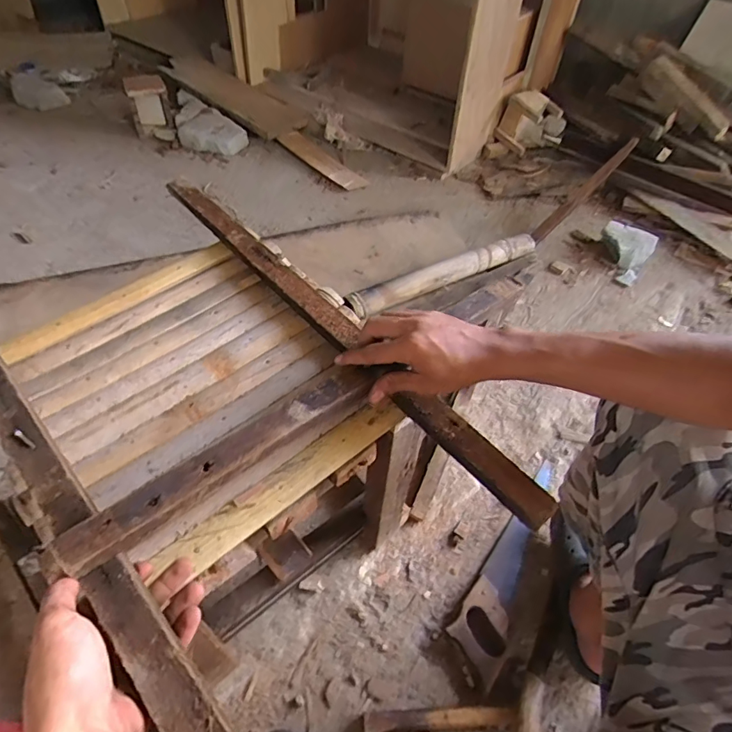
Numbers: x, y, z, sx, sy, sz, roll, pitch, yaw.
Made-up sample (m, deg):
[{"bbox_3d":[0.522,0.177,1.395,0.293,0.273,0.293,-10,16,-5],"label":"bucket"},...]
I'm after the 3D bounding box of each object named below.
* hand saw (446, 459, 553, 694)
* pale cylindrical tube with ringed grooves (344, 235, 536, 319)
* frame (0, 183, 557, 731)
[{"bbox_3d":[0.267,0.323,0.824,0.093,0.028,0.408,30,57,19],"label":"hand saw"},{"bbox_3d":[0.207,-0.230,1.202,0.567,0.069,0.064,-23,55,-20],"label":"pale cylindrical tube with ringed grooves"},{"bbox_3d":[-0.161,0.010,0.479,0.341,0.074,0.611,-36,61,-26],"label":"frame"}]

